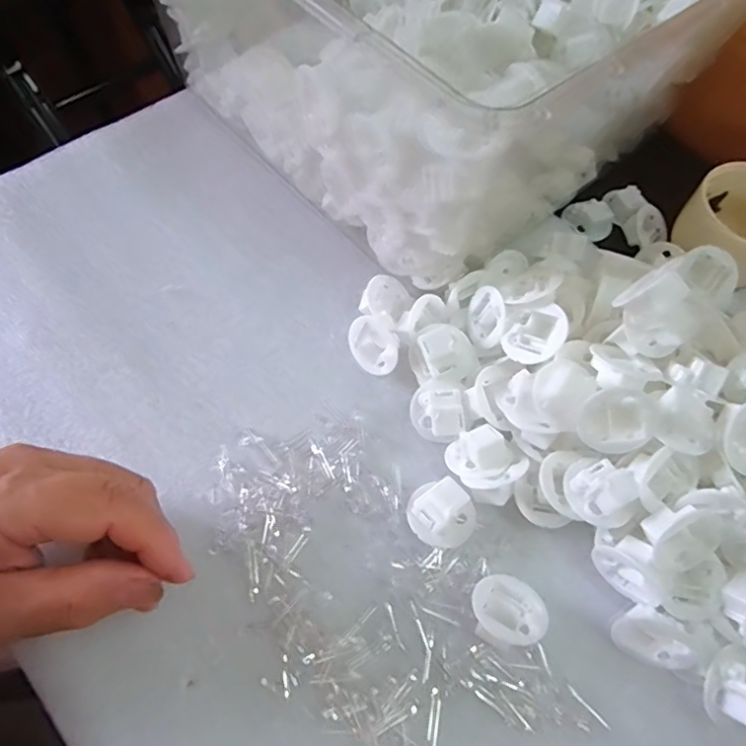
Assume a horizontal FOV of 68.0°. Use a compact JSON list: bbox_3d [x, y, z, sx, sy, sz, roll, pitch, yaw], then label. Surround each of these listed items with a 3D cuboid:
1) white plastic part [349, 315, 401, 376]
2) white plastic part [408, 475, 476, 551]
[{"bbox_3d":[0.002,-0.014,0.301,0.031,0.029,0.011,38,35,15],"label":"white plastic part"},{"bbox_3d":[0.032,0.067,0.263,0.029,0.015,0.031,1,64,-2],"label":"white plastic part"}]

